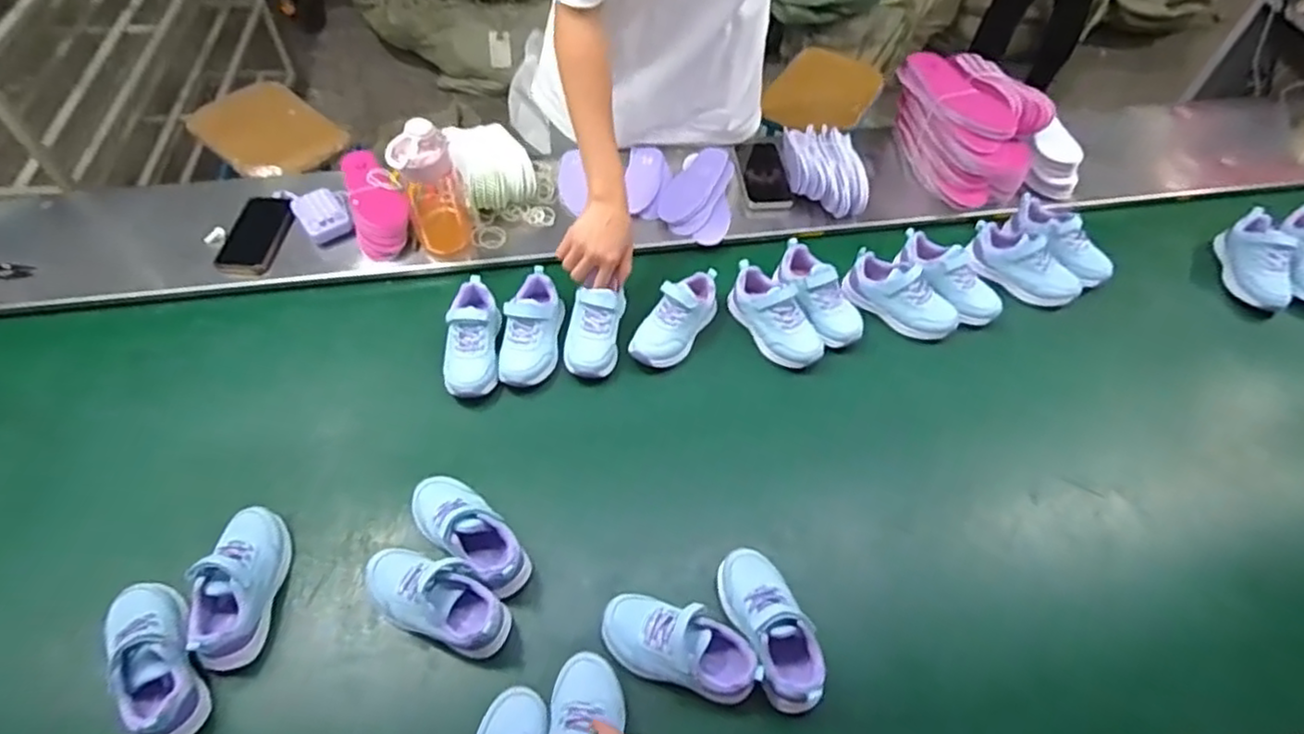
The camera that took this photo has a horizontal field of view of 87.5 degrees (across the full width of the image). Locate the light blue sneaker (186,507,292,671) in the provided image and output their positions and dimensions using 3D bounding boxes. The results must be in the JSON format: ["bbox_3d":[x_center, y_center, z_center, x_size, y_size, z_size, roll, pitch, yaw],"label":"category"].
[{"bbox_3d":[-0.450,0.235,0.741,0.072,0.059,0.169,1,55,-3],"label":"light blue sneaker"}]

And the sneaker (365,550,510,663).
[{"bbox_3d":[-0.235,0.250,0.735,0.172,0.063,0.080,18,56,9],"label":"sneaker"}]

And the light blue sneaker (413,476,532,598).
[{"bbox_3d":[-0.211,0.188,0.775,0.167,0.069,0.069,37,61,20],"label":"light blue sneaker"}]

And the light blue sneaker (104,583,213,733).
[{"bbox_3d":[-0.511,0.297,0.698,0.076,0.058,0.170,-29,61,-21],"label":"light blue sneaker"}]

